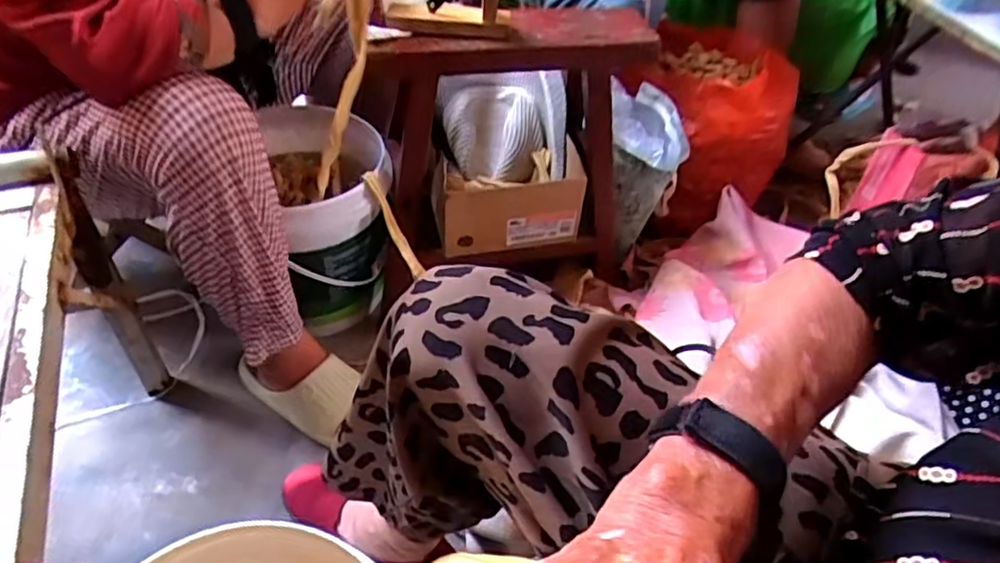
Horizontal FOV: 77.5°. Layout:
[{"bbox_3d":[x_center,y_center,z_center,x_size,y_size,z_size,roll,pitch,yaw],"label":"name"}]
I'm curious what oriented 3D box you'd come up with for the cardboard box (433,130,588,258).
[{"bbox_3d":[0.006,-0.136,0.951,0.215,0.116,0.153,-9,47,-15],"label":"cardboard box"}]

